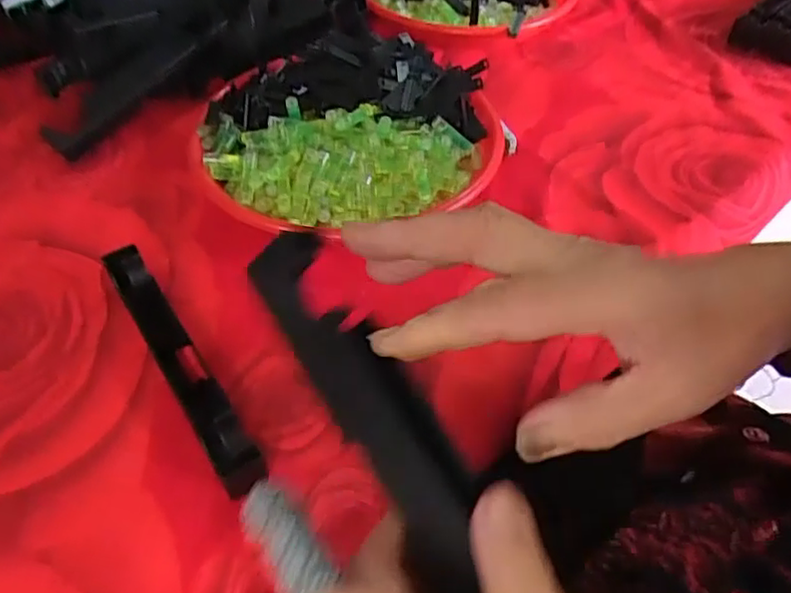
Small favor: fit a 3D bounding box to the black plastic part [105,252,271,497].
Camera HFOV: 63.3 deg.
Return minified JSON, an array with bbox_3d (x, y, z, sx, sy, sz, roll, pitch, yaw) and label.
[{"bbox_3d":[-0.133,0.040,0.393,0.024,0.031,0.192,-27,55,-22],"label":"black plastic part"}]

